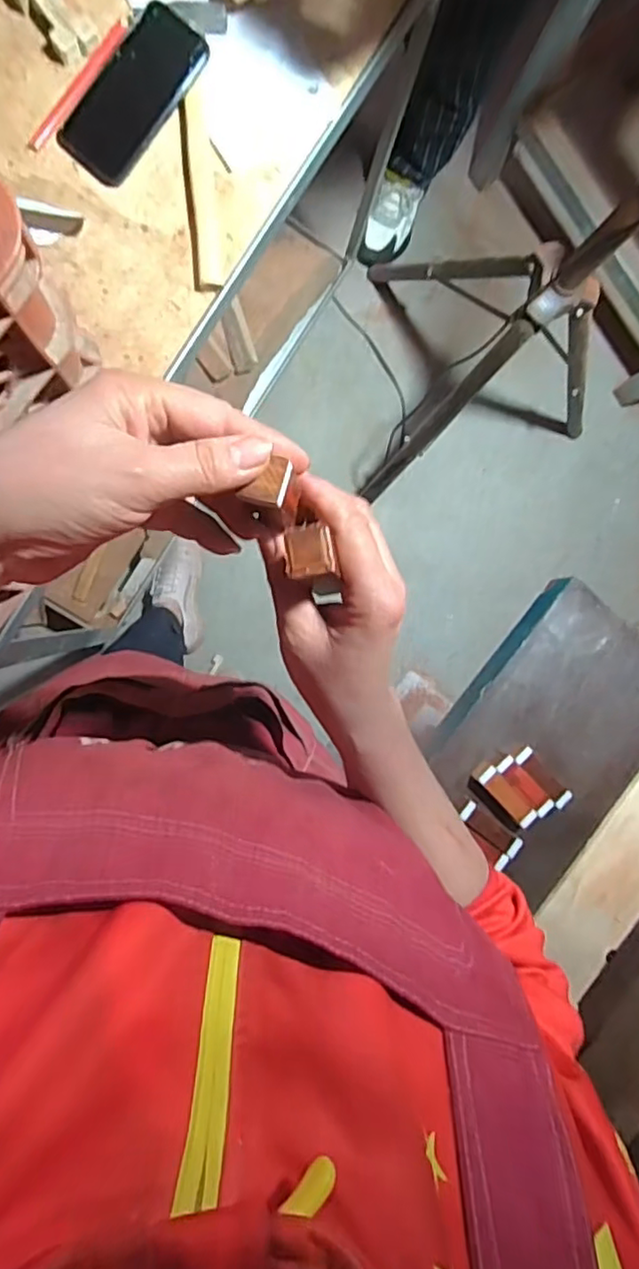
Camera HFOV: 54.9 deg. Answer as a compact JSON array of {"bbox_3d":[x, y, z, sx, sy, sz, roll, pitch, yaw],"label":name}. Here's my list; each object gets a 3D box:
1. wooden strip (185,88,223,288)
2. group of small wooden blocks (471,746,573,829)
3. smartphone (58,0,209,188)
[{"bbox_3d":[-0.120,-0.458,0.637,0.024,0.010,0.184,-5,93,-8],"label":"wooden strip"},{"bbox_3d":[0.224,0.169,0.689,0.066,0.028,0.094,-43,98,-4],"label":"group of small wooden blocks"},{"bbox_3d":[-0.190,-0.543,0.620,0.081,0.015,0.164,36,96,-9],"label":"smartphone"}]

